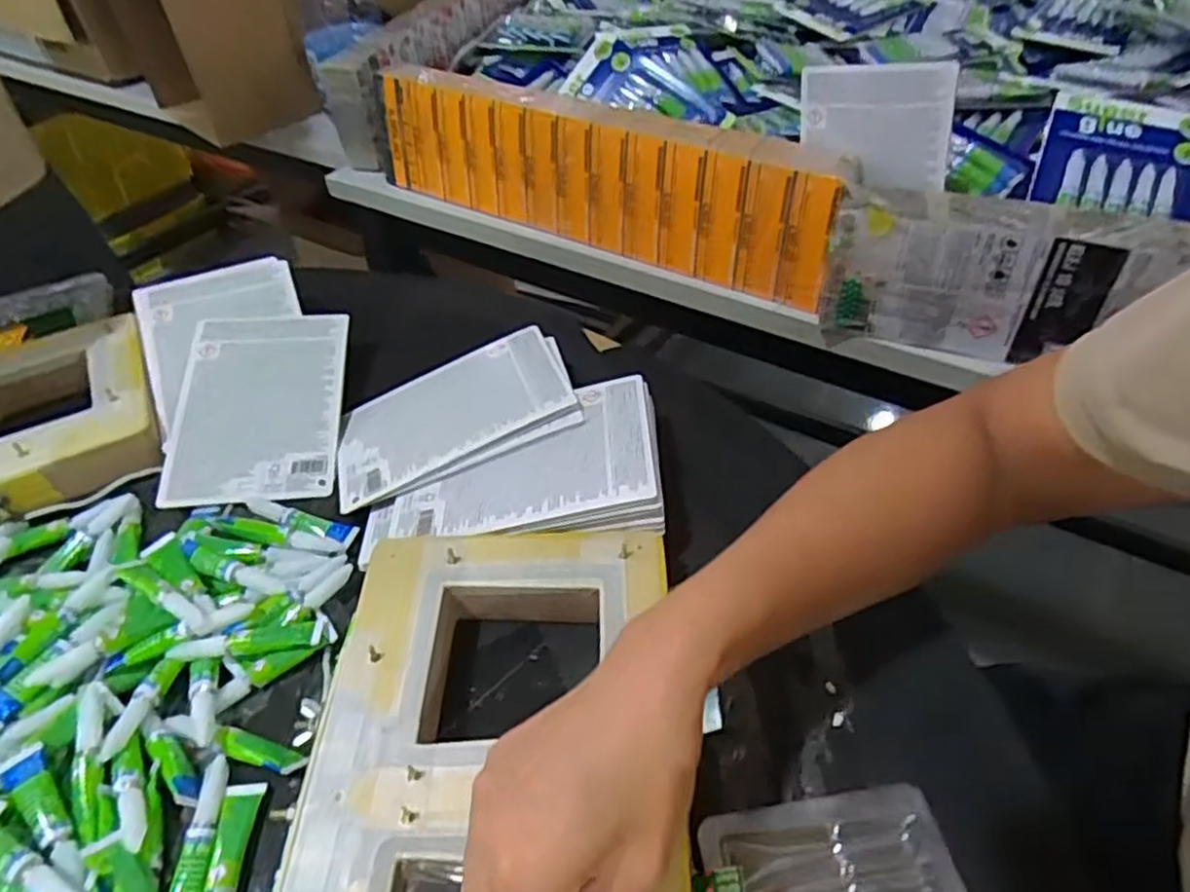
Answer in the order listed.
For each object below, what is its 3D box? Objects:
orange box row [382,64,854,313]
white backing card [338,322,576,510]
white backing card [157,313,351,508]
[{"bbox_3d":[-0.008,-0.265,0.707,0.512,0.118,0.060,25,52,27],"label":"orange box row"},{"bbox_3d":[-0.104,-0.025,0.520,0.167,0.007,0.113,-25,39,-1],"label":"white backing card"},{"bbox_3d":[-0.249,-0.033,0.544,0.116,0.005,0.166,-4,58,-7],"label":"white backing card"}]

